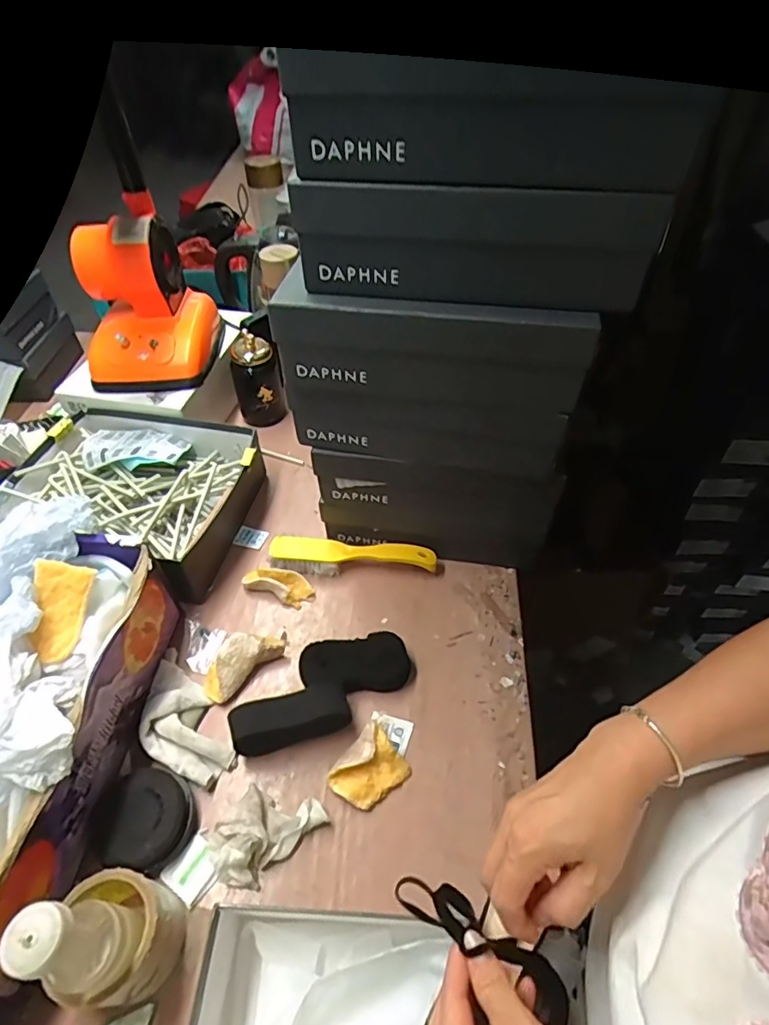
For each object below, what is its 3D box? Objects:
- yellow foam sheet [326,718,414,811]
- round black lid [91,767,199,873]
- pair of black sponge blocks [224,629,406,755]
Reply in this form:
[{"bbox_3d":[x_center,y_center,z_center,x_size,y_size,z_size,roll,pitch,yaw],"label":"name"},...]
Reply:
[{"bbox_3d":[-0.015,0.272,0.570,0.060,0.034,0.072,33,57,27],"label":"yellow foam sheet"},{"bbox_3d":[-0.239,0.301,0.539,0.097,0.046,0.087,13,50,13],"label":"round black lid"},{"bbox_3d":[-0.069,0.198,0.610,0.209,0.052,0.097,-35,57,-26],"label":"pair of black sponge blocks"}]

